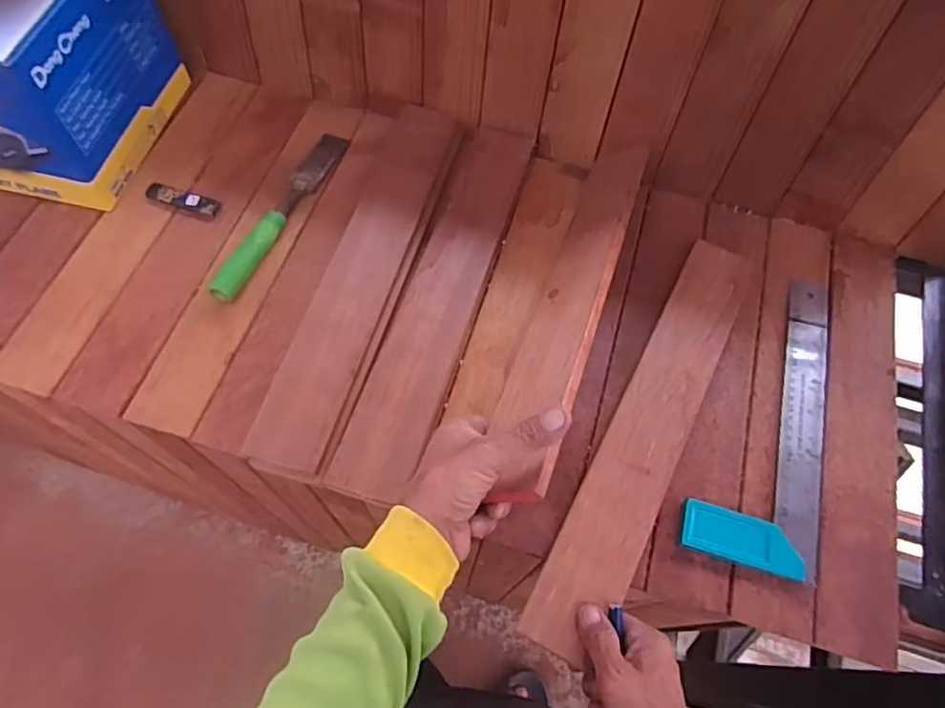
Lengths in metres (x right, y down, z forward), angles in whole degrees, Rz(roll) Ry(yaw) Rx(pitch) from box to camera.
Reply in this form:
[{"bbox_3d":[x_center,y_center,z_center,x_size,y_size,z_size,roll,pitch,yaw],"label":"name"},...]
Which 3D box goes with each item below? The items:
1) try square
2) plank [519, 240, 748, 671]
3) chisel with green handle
[{"bbox_3d":[0.270,0.045,0.563,0.108,0.012,0.299,17,66,6],"label":"try square"},{"bbox_3d":[0.159,0.062,0.542,0.062,0.009,0.407,27,66,10],"label":"plank"},{"bbox_3d":[-0.193,-0.151,0.635,0.035,0.026,0.237,19,66,7],"label":"chisel with green handle"}]

